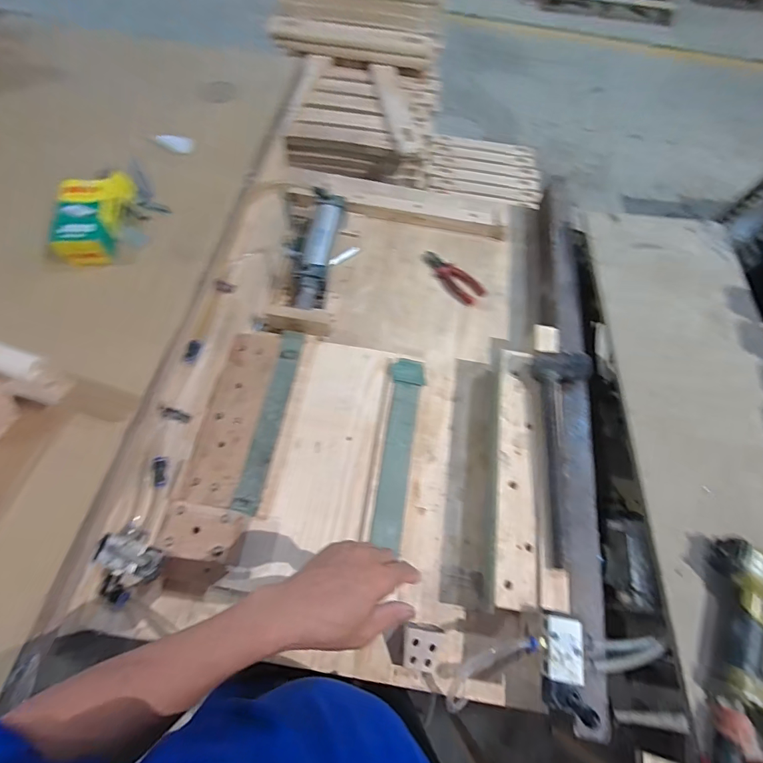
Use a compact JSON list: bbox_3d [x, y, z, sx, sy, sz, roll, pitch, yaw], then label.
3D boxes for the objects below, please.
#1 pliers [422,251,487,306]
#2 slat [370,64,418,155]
[{"bbox_3d":[0.146,-0.224,0.858,0.050,0.021,0.157,-38,72,-19],"label":"pliers"},{"bbox_3d":[0.043,-0.799,1.168,0.074,0.016,0.373,-10,65,-9],"label":"slat"}]

